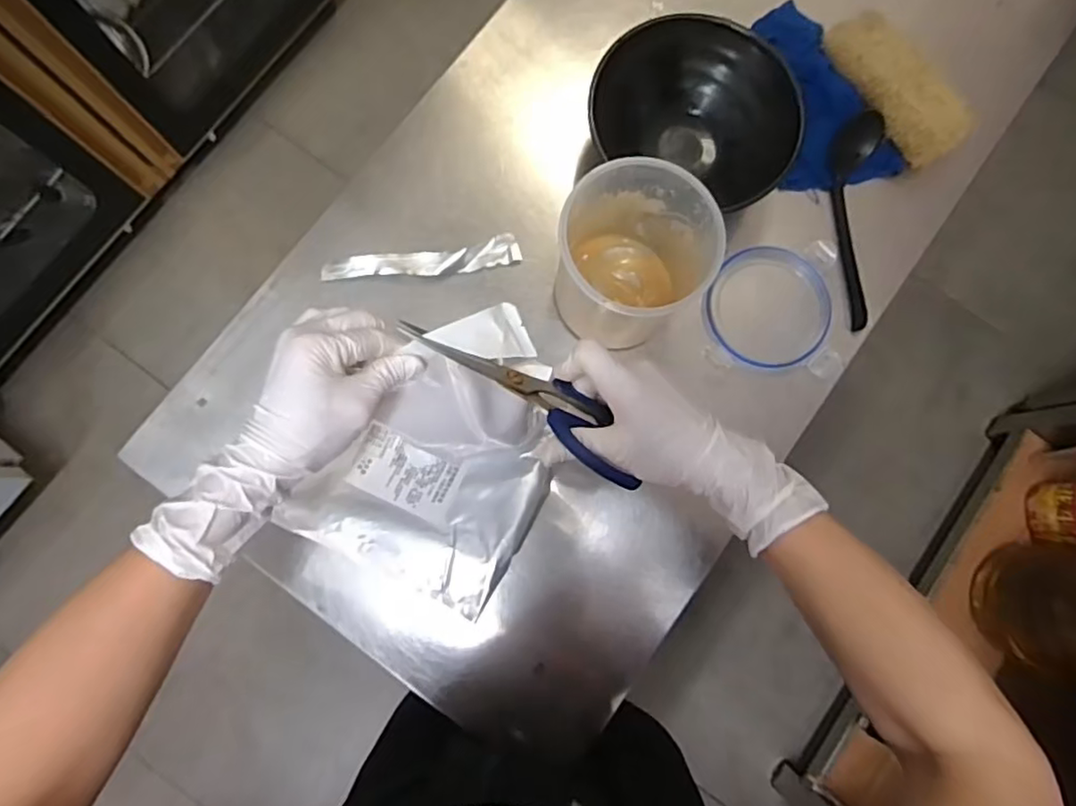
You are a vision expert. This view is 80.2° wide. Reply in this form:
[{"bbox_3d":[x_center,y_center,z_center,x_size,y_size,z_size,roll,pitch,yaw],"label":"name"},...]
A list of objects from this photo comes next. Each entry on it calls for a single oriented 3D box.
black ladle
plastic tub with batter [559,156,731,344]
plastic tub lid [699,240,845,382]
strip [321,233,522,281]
[{"bbox_3d":[0.306,-0.179,0.618,0.045,0.027,0.205,7,82,-1],"label":"black ladle"},{"bbox_3d":[0.081,-0.118,0.550,0.122,0.139,0.112,-1,82,-2],"label":"plastic tub with batter"},{"bbox_3d":[0.221,-0.091,0.608,0.126,0.015,0.122,0,82,-2],"label":"plastic tub lid"},{"bbox_3d":[-0.111,-0.135,0.609,0.185,0.016,0.032,-10,82,-4],"label":"strip"}]

